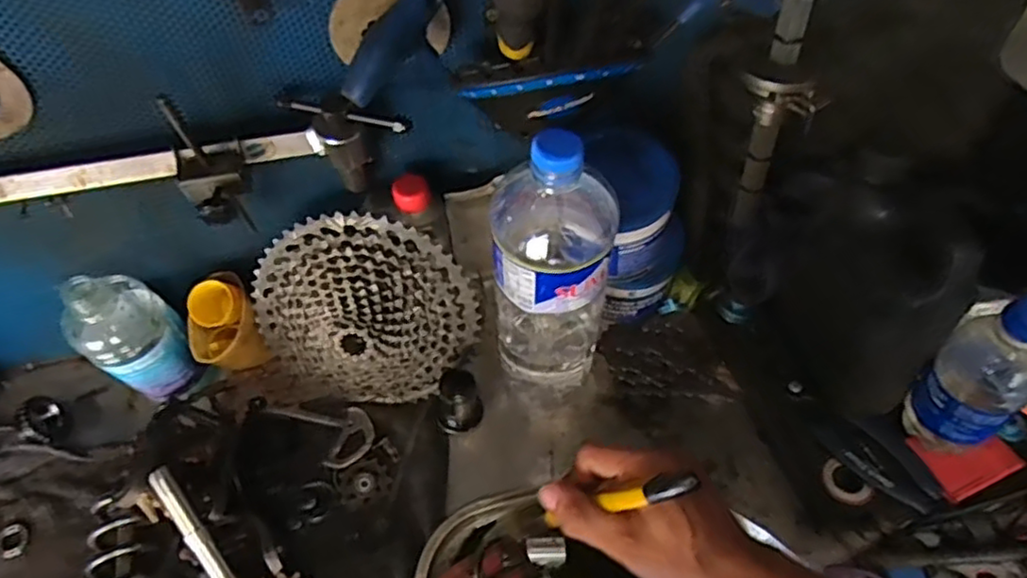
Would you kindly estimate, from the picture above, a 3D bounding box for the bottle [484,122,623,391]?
[{"bbox_3d":[0.030,-0.003,0.525,0.078,0.318,0.079,-1,59,2],"label":"bottle"}]

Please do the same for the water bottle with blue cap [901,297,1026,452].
[{"bbox_3d":[0.344,0.061,0.478,0.066,0.161,0.066,-35,64,-17],"label":"water bottle with blue cap"}]

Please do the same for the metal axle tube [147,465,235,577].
[{"bbox_3d":[-0.249,0.197,0.522,0.015,0.010,0.126,-33,85,-16],"label":"metal axle tube"}]

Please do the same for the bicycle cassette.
[{"bbox_3d":[-0.135,0.031,0.572,0.188,0.193,0.047,34,26,-15],"label":"bicycle cassette"}]

